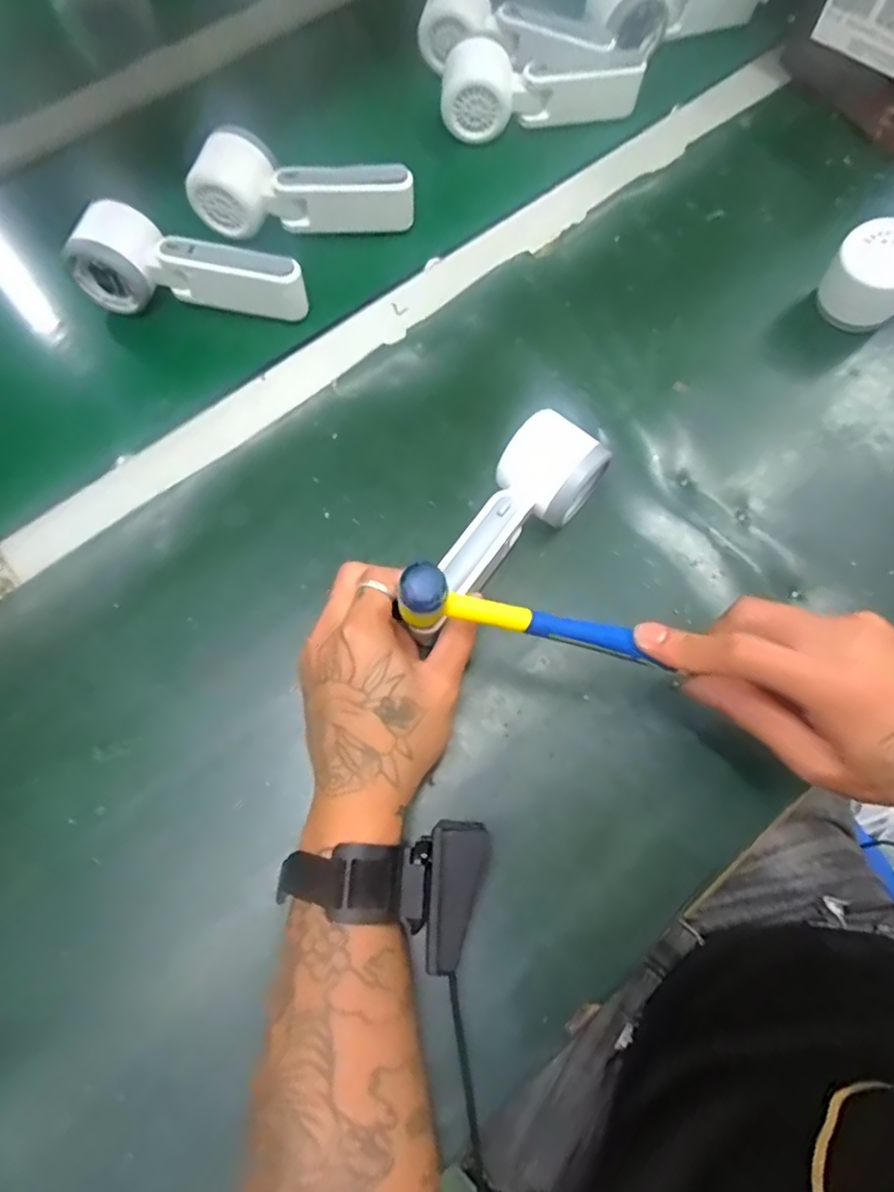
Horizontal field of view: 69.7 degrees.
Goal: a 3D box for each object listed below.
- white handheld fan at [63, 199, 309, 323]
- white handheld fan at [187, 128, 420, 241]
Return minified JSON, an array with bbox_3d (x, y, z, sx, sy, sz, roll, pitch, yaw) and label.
[{"bbox_3d":[-0.184,-0.231,0.459,0.160,0.041,0.058,18,73,3],"label":"white handheld fan"},{"bbox_3d":[-0.108,-0.309,0.485,0.162,0.044,0.049,3,72,-1],"label":"white handheld fan"}]

